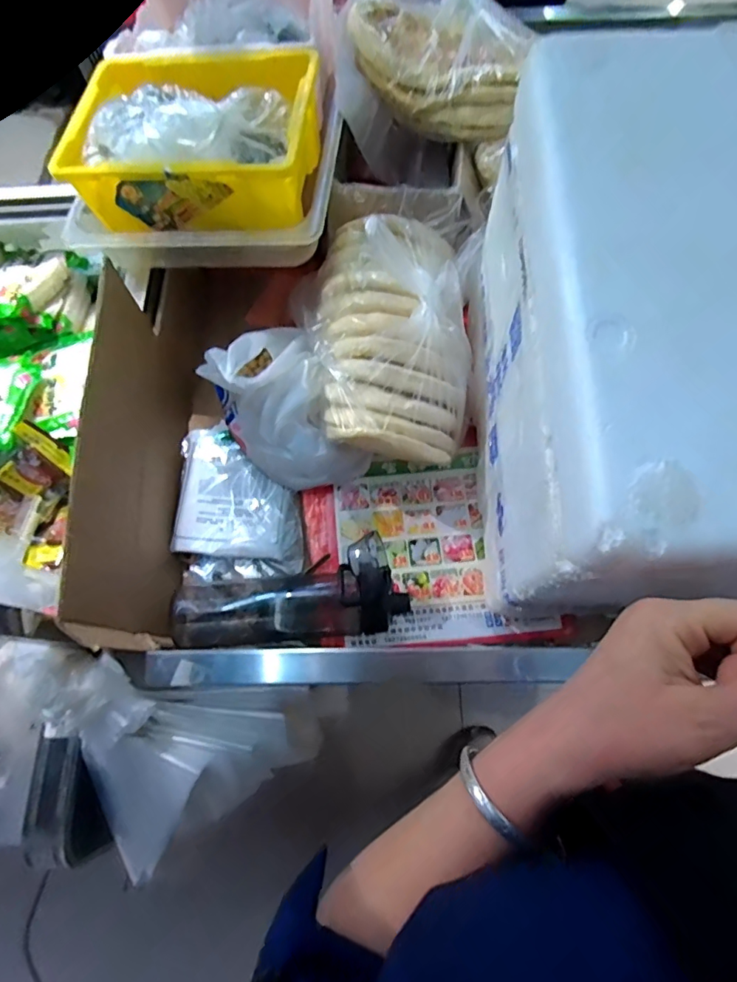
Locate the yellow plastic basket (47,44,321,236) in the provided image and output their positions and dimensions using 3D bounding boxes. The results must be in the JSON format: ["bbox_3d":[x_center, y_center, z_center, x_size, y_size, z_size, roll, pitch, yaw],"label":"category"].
[{"bbox_3d":[-0.211,-0.416,0.595,0.286,0.091,0.234,3,69,3],"label":"yellow plastic basket"}]

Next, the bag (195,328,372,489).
[{"bbox_3d":[-0.101,-0.103,0.614,0.139,0.136,0.207,-32,72,-10],"label":"bag"}]

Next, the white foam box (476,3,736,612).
[{"bbox_3d":[0.407,-0.125,0.413,0.566,0.223,0.427,0,69,2],"label":"white foam box"}]

